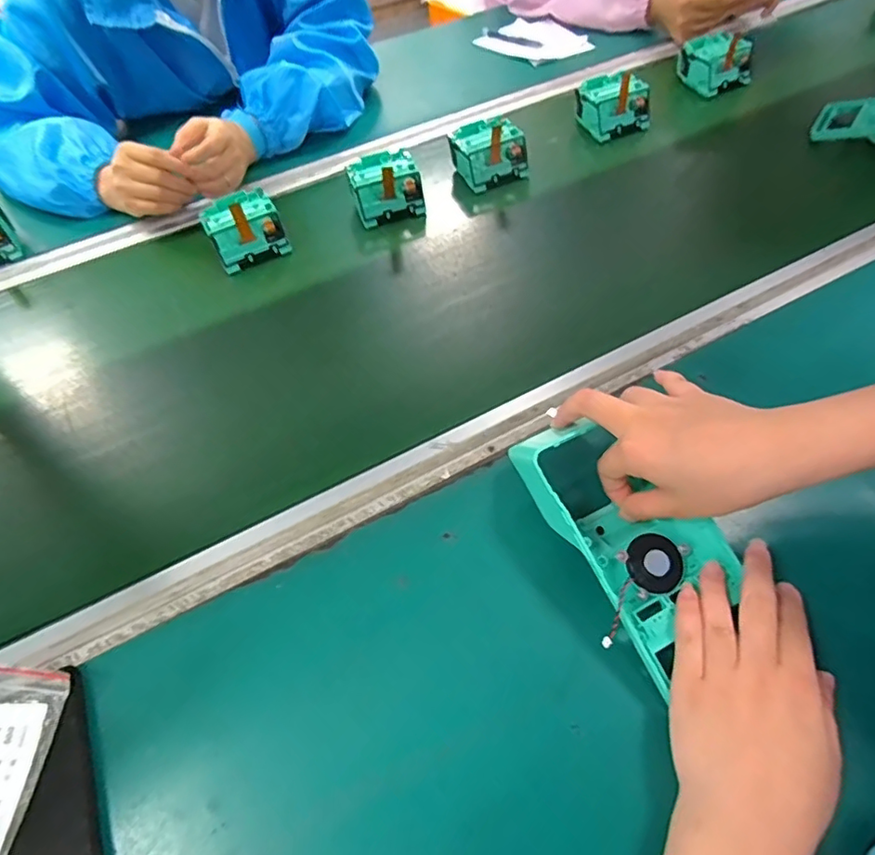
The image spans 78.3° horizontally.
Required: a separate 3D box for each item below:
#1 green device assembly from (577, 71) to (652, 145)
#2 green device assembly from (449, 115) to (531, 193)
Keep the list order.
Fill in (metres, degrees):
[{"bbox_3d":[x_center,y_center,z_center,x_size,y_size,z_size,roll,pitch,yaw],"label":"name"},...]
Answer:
[{"bbox_3d":[0.219,-0.402,0.663,0.086,0.056,0.067,-14,55,-4],"label":"green device assembly"},{"bbox_3d":[0.059,-0.319,0.631,0.081,0.058,0.070,-17,55,-7],"label":"green device assembly"}]

